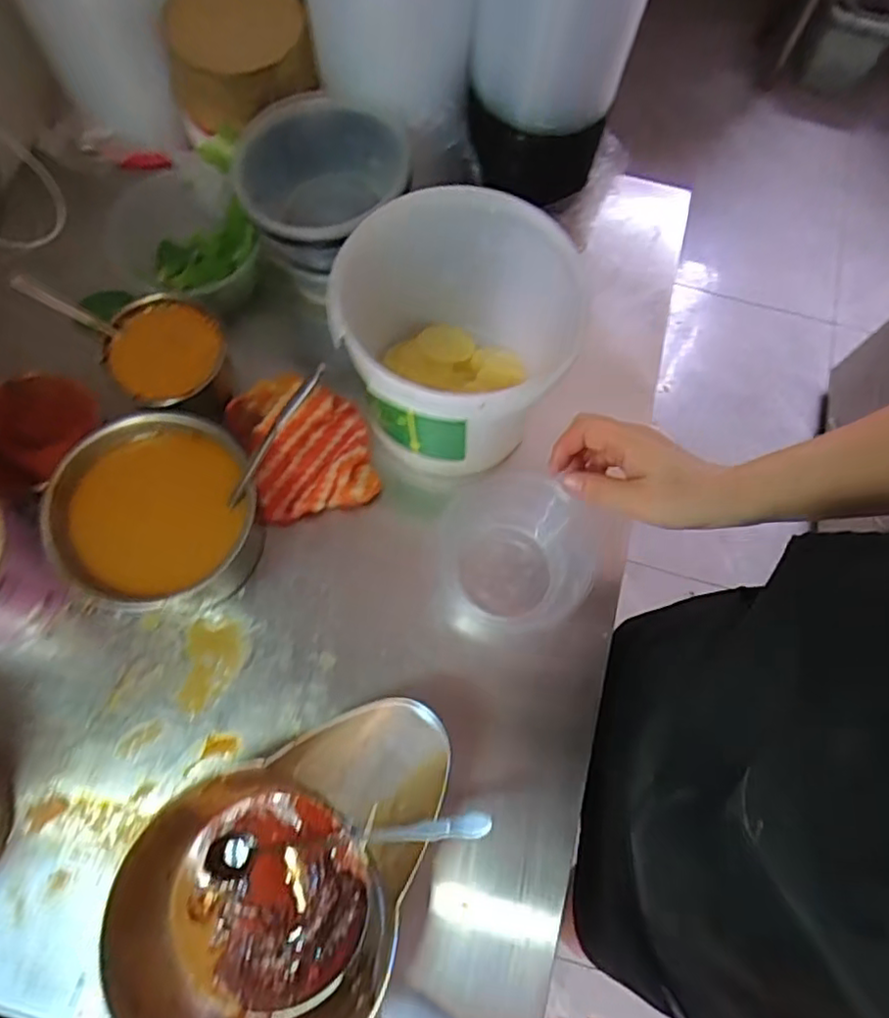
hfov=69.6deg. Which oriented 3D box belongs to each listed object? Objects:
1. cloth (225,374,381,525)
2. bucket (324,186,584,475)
[{"bbox_3d":[-0.146,-0.073,0.662,0.127,0.044,0.167,-19,73,-9],"label":"cloth"},{"bbox_3d":[0.006,-0.155,0.607,0.200,0.184,0.213,1,71,-2],"label":"bucket"}]

